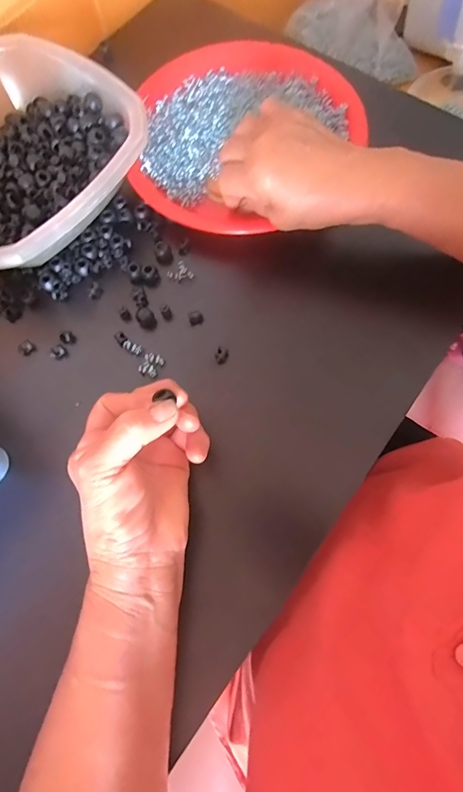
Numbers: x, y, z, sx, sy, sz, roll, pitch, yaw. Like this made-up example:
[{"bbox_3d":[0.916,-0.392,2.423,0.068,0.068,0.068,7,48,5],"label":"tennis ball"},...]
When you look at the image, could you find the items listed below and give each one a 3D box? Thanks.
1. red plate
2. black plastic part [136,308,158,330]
[{"bbox_3d":[0.018,-0.251,0.389,0.216,0.020,0.228,-1,73,2],"label":"red plate"},{"bbox_3d":[-0.076,-0.068,0.353,0.014,0.017,0.016,-33,75,-8],"label":"black plastic part"}]

